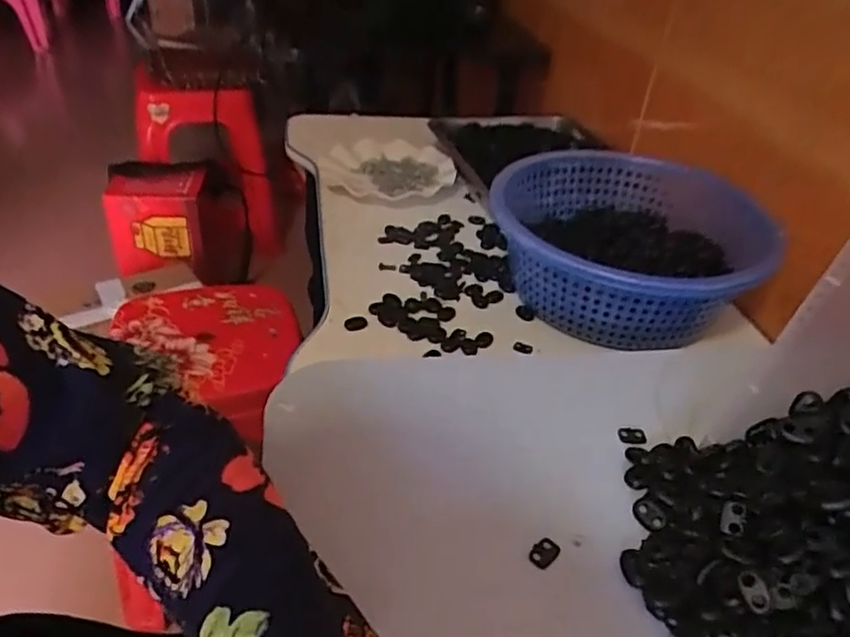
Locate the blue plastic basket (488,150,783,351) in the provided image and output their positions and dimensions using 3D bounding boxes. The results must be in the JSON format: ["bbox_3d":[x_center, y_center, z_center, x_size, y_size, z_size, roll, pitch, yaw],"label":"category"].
[{"bbox_3d":[0.210,-0.074,0.681,0.267,0.100,0.280,1,34,-3],"label":"blue plastic basket"}]

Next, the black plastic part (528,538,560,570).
[{"bbox_3d":[0.067,0.131,0.362,0.012,0.004,0.019,26,40,29],"label":"black plastic part"}]

